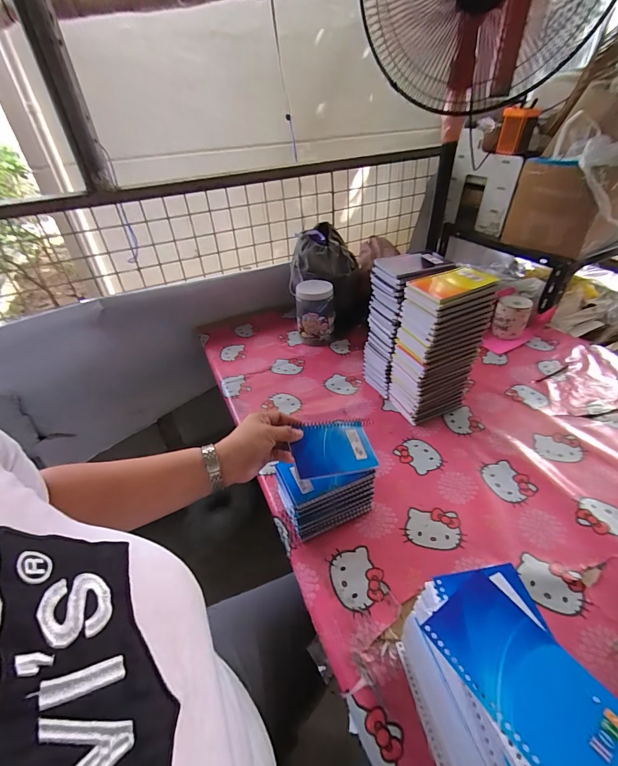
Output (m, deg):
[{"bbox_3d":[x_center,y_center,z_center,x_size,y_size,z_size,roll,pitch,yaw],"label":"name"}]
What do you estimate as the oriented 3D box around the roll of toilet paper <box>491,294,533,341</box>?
[{"bbox_3d":[0.543,-0.176,0.942,0.079,0.100,0.072,17,43,24],"label":"roll of toilet paper"}]

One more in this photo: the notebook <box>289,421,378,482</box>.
[{"bbox_3d":[0.042,0.097,0.524,0.140,0.009,0.082,-3,60,-23],"label":"notebook"}]

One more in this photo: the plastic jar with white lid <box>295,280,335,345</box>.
[{"bbox_3d":[0.019,-0.190,0.961,0.103,0.154,0.086,-2,38,1],"label":"plastic jar with white lid"}]

